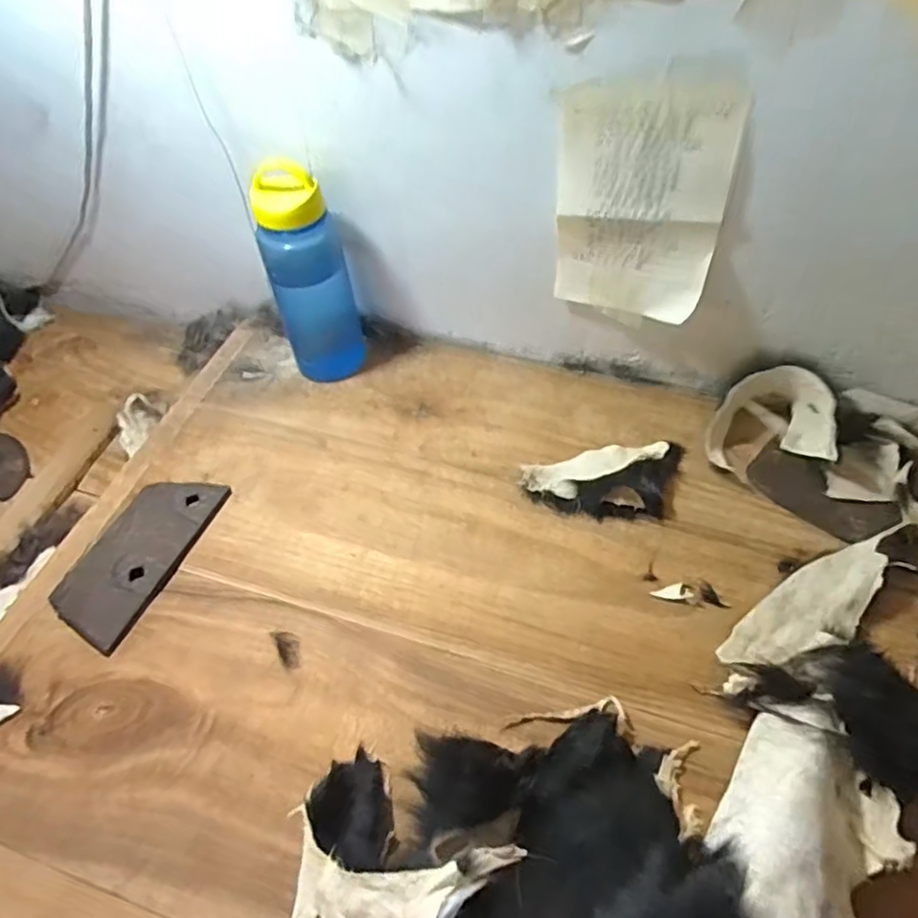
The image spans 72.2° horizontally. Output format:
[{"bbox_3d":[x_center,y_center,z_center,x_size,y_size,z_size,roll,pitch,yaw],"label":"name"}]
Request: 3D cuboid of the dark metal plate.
[{"bbox_3d":[-0.302,0.084,0.587,0.092,0.015,0.170,15,54,16],"label":"dark metal plate"}]

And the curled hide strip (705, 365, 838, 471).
[{"bbox_3d":[0.295,-0.042,0.605,0.103,0.067,0.101,5,52,8],"label":"curled hide strip"}]

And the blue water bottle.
[{"bbox_3d":[-0.154,-0.184,0.655,0.075,0.224,0.064,-13,51,-6],"label":"blue water bottle"}]

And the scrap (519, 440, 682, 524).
[{"bbox_3d":[0.140,0.016,0.597,0.156,0.026,0.081,-4,51,2],"label":"scrap"}]

